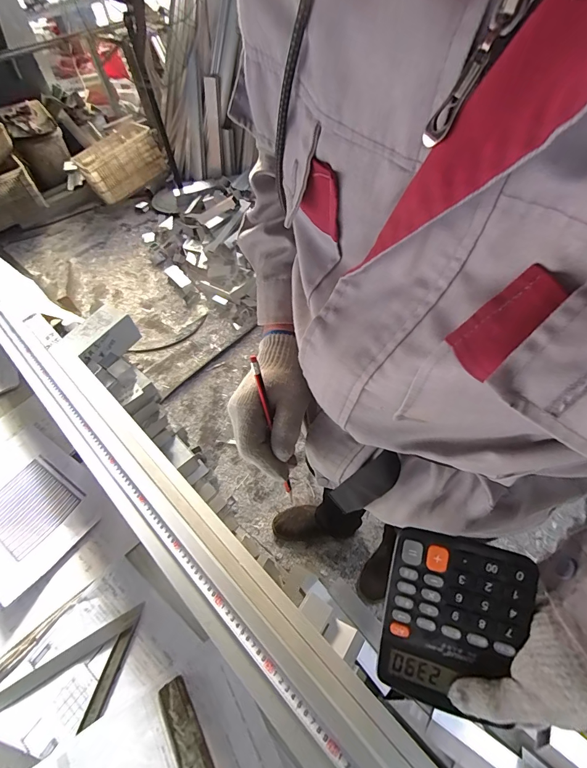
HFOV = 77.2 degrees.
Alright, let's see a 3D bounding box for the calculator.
[{"bbox_3d":[0.140,0.210,0.325,0.110,0.013,0.141,10,93,16],"label":"calculator"}]

